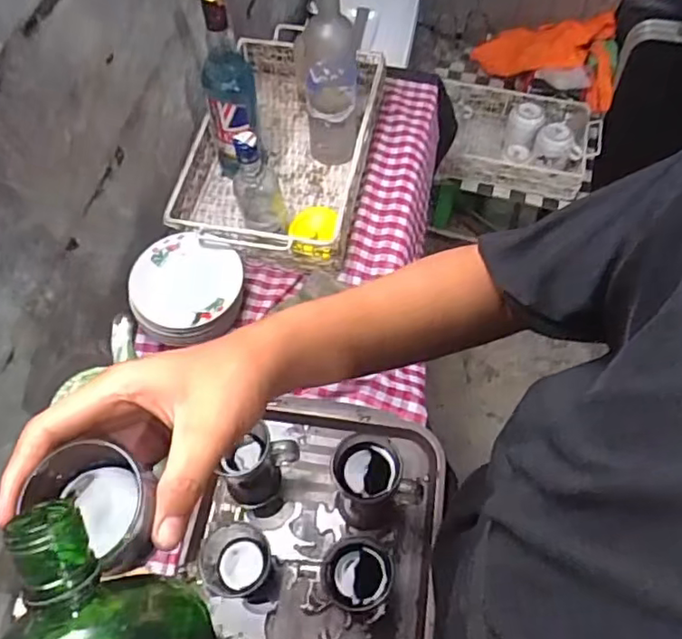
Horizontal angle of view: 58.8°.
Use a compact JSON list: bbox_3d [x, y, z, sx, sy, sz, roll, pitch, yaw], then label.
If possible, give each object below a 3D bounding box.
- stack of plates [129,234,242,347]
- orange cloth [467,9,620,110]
[{"bbox_3d":[-0.210,-0.043,0.828,0.146,0.044,0.152,-7,60,-3],"label":"stack of plates"},{"bbox_3d":[0.525,-0.657,1.583,0.342,0.067,0.247,4,72,23],"label":"orange cloth"}]

